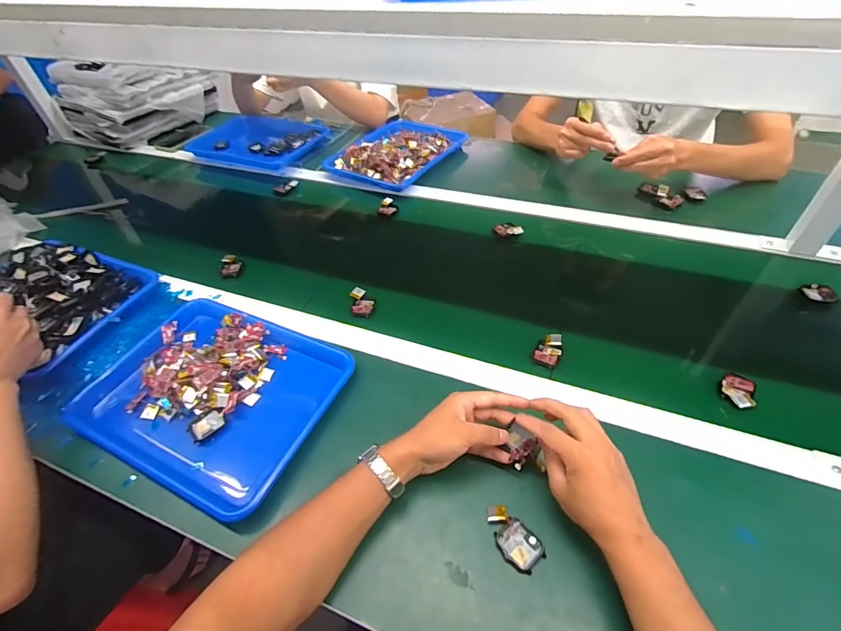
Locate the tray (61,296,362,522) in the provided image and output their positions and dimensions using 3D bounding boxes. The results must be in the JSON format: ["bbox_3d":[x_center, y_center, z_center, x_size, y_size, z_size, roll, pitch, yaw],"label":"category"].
[{"bbox_3d":[-0.290,0.103,0.591,0.344,0.040,0.265,17,51,20],"label":"tray"}]

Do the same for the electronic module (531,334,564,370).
[{"bbox_3d":[0.186,0.051,0.601,0.036,0.015,0.055,19,52,21],"label":"electronic module"}]

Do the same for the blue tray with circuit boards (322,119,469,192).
[{"bbox_3d":[-0.058,-0.427,1.064,0.247,0.047,0.315,24,54,24],"label":"blue tray with circuit boards"}]

